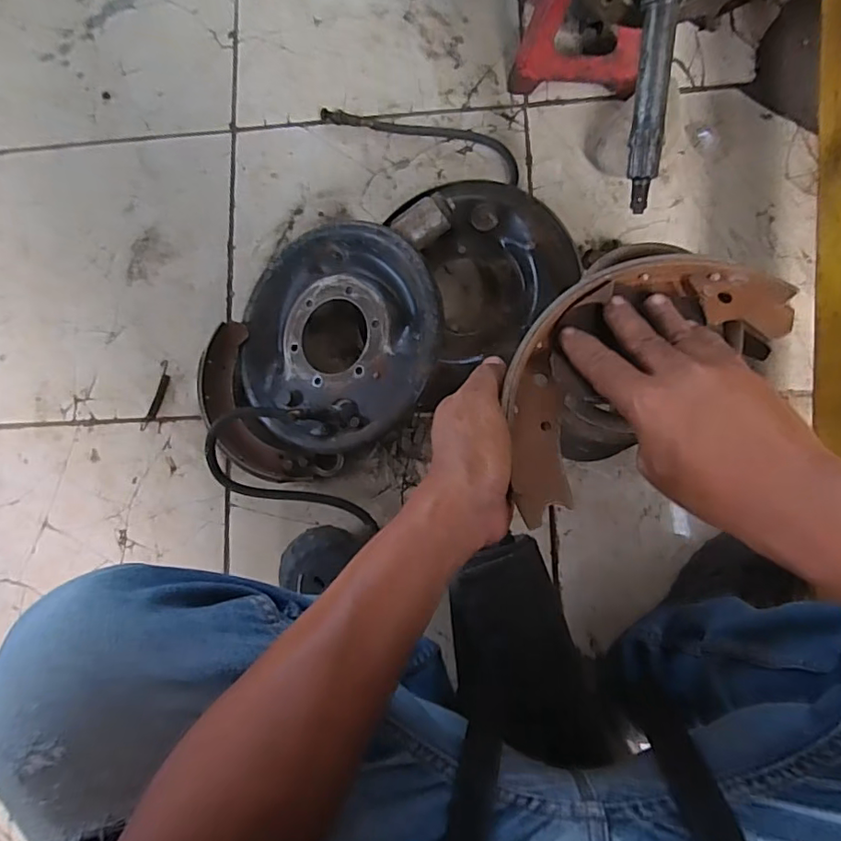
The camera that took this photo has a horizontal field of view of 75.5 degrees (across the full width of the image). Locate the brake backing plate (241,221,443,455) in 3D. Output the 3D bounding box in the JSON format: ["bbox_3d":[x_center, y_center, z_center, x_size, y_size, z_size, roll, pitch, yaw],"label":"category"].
[{"bbox_3d":[-0.098,-0.101,0.651,0.260,0.026,0.265,-2,83,22],"label":"brake backing plate"}]

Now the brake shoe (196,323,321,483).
[{"bbox_3d":[-0.219,-0.010,0.690,0.093,0.037,0.224,-29,83,0],"label":"brake shoe"}]

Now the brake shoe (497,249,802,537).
[{"bbox_3d":[0.128,-0.044,0.342,0.227,0.047,0.101,-37,83,-1],"label":"brake shoe"}]

